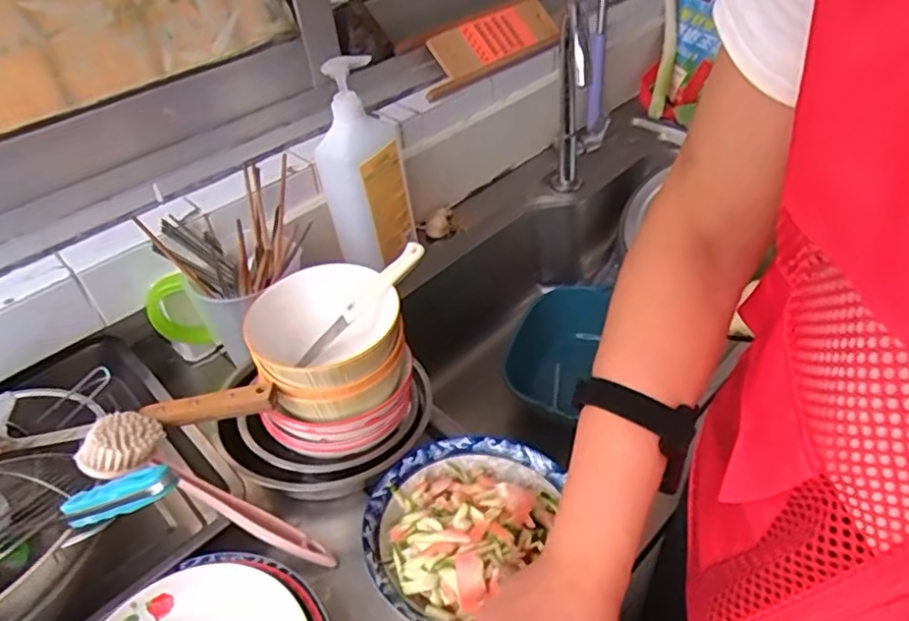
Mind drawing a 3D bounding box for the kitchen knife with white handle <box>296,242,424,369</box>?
[{"bbox_3d":[-0.094,-0.005,0.630,0.168,0.018,0.019,-43,44,10],"label":"kitchen knife with white handle"}]

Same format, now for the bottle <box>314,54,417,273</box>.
[{"bbox_3d":[-0.117,-0.165,0.814,0.099,0.295,0.096,-16,42,-11],"label":"bottle"}]

